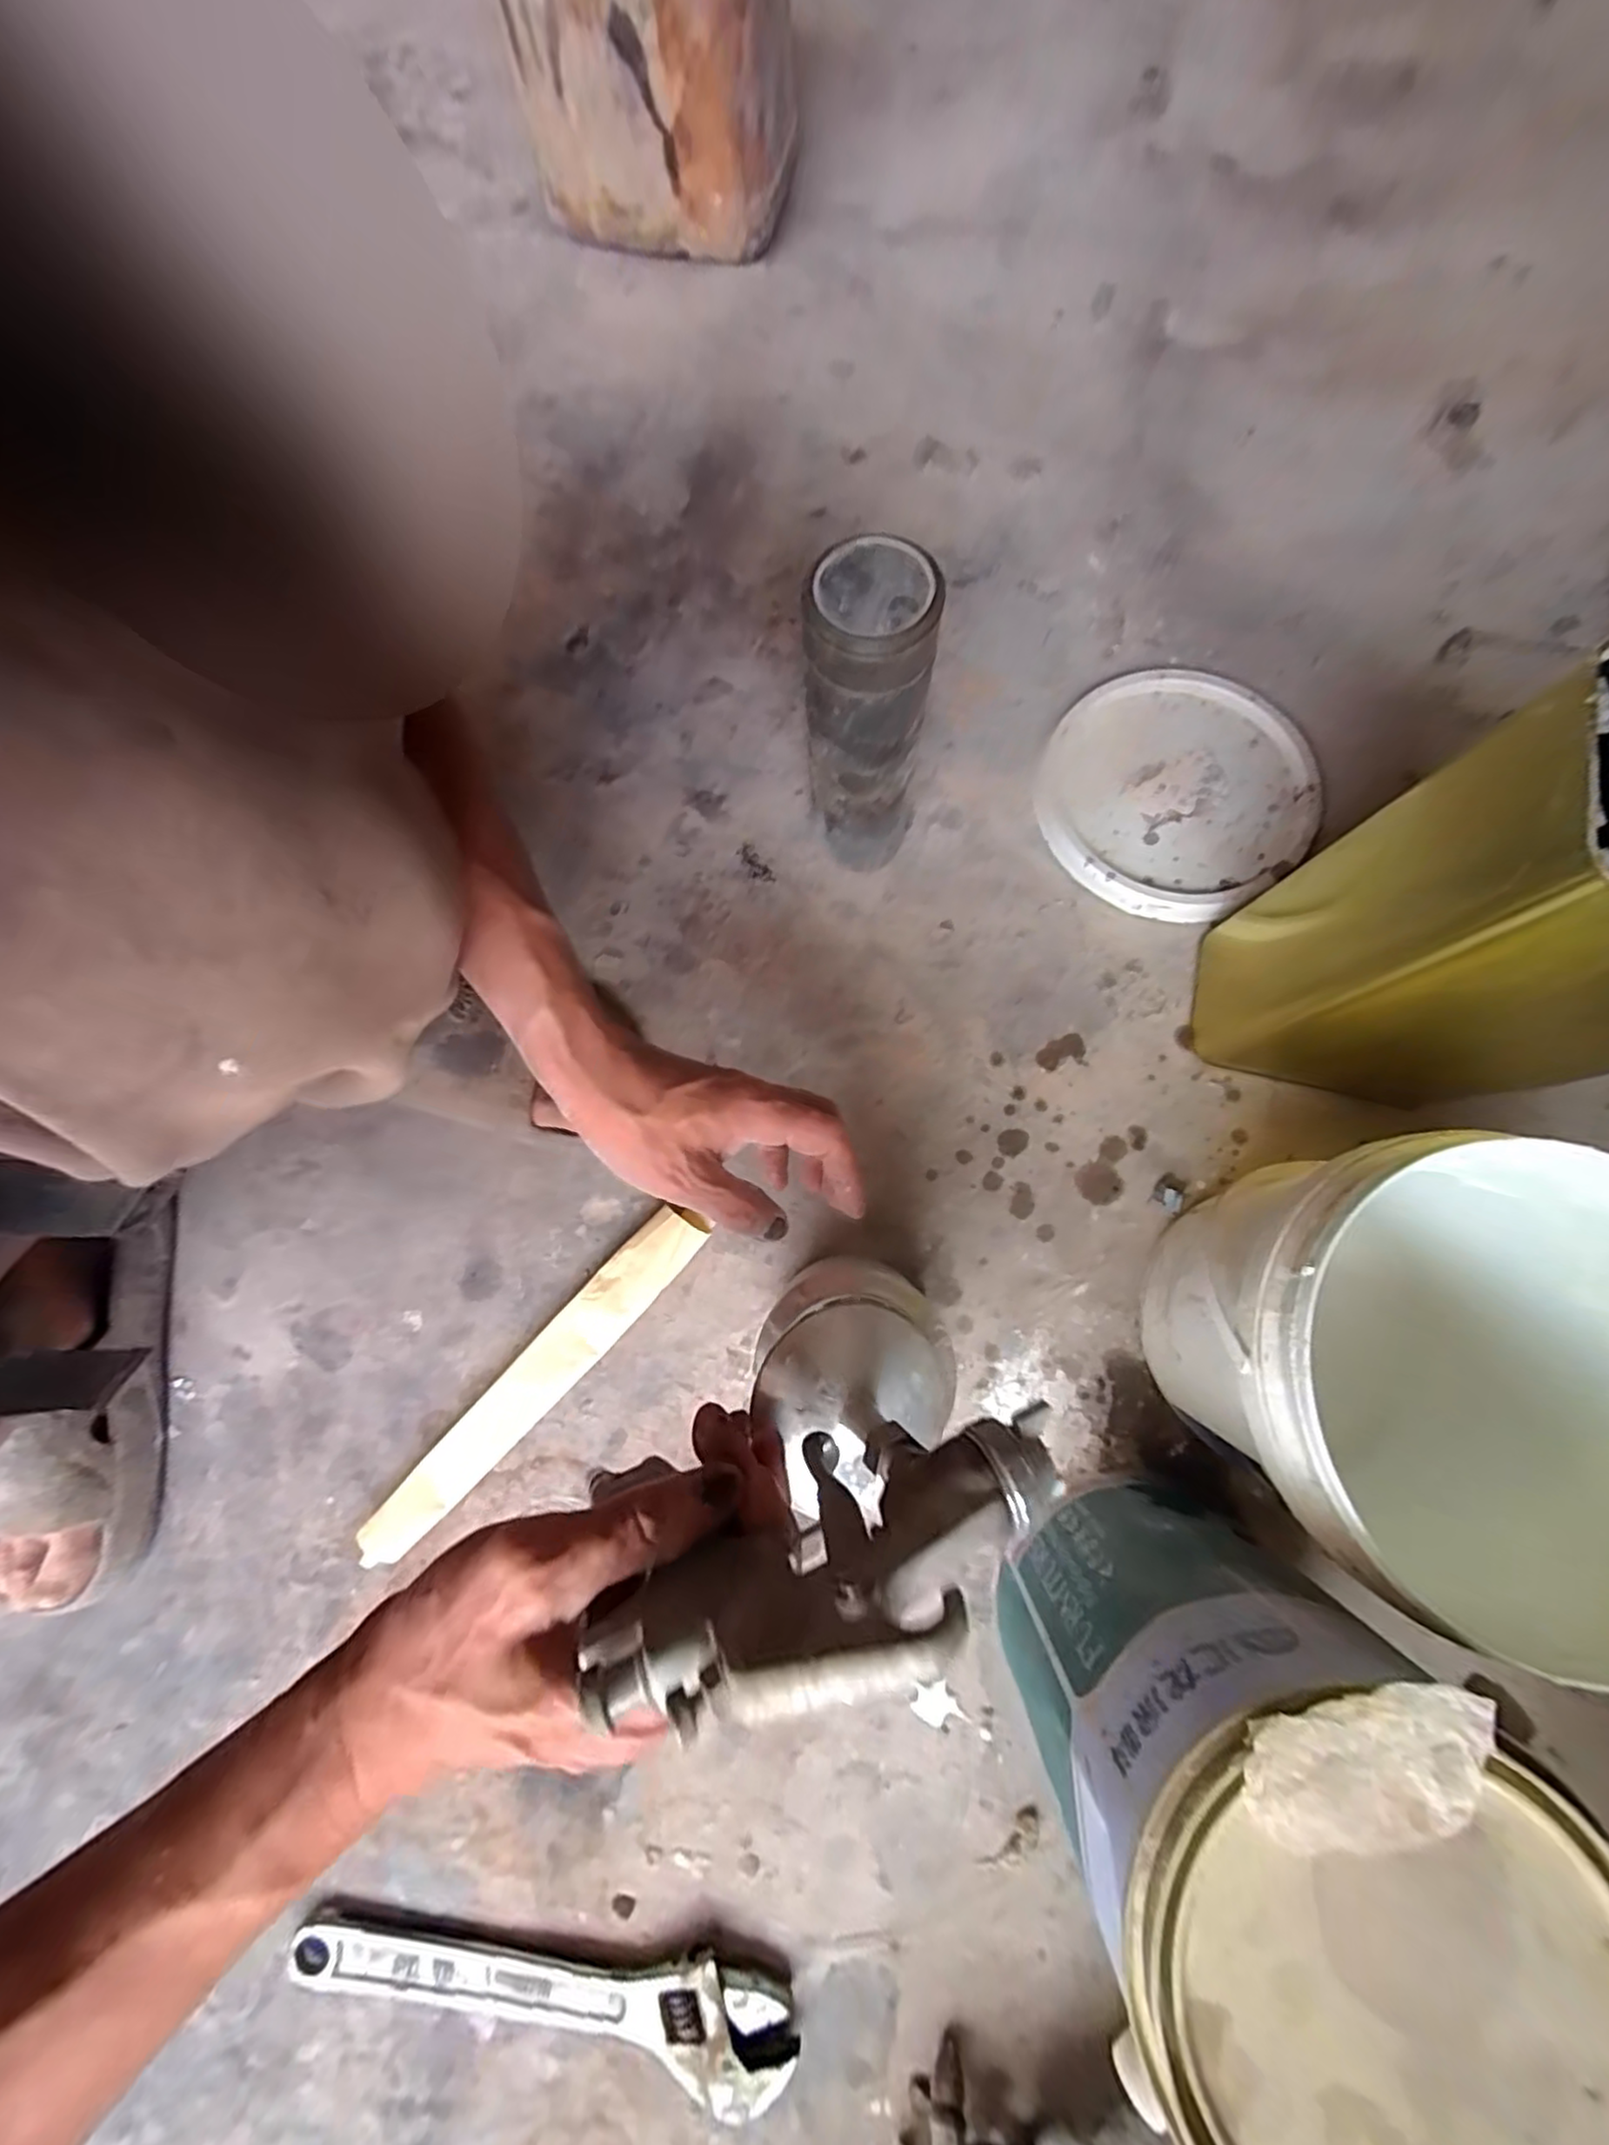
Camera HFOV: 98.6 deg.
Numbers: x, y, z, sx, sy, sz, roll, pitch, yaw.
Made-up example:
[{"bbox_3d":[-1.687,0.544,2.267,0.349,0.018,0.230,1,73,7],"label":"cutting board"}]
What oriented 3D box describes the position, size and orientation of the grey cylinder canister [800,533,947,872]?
[{"bbox_3d":[0.034,-0.200,0.429,0.069,0.216,0.075,-5,81,1],"label":"grey cylinder canister"}]

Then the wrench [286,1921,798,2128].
[{"bbox_3d":[-0.151,0.519,0.392,0.284,0.021,0.060,7,80,2],"label":"wrench"}]

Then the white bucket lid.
[{"bbox_3d":[0.276,-0.208,0.516,0.199,0.021,0.186,0,80,1],"label":"white bucket lid"}]

